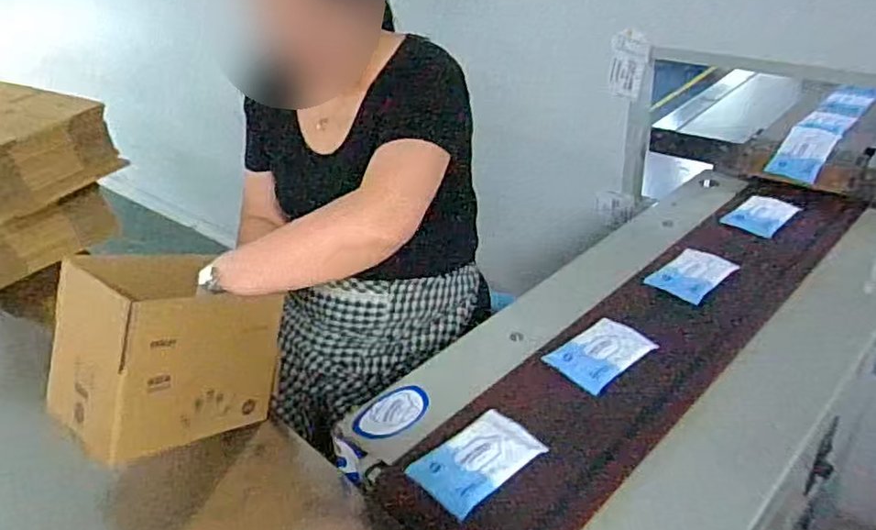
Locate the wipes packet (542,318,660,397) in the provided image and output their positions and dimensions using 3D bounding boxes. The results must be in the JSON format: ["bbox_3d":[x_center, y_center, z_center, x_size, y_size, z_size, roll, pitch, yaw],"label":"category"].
[{"bbox_3d":[0.220,0.118,0.906,0.160,0.020,0.101,-29,38,-33],"label":"wipes packet"}]

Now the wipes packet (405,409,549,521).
[{"bbox_3d":[0.044,0.214,0.737,0.088,0.025,0.150,22,41,38],"label":"wipes packet"}]

